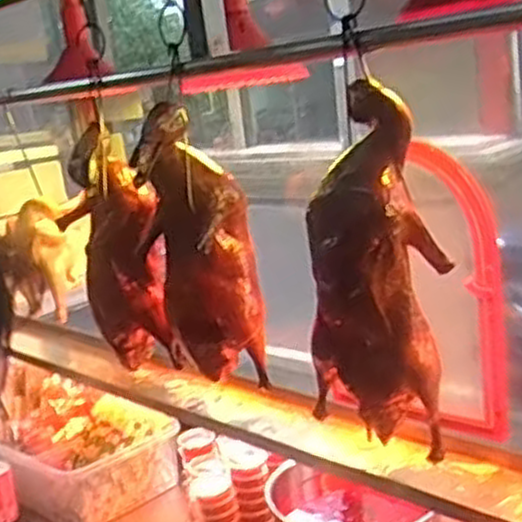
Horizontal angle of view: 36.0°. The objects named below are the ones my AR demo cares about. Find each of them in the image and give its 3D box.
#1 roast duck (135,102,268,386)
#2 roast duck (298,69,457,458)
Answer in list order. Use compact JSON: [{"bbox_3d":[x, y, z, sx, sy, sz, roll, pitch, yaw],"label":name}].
[{"bbox_3d":[-0.080,-0.014,1.024,0.151,0.329,0.122,-6,11,1],"label":"roast duck"},{"bbox_3d":[0.116,0.011,0.840,0.144,0.347,0.141,-4,12,7],"label":"roast duck"}]

